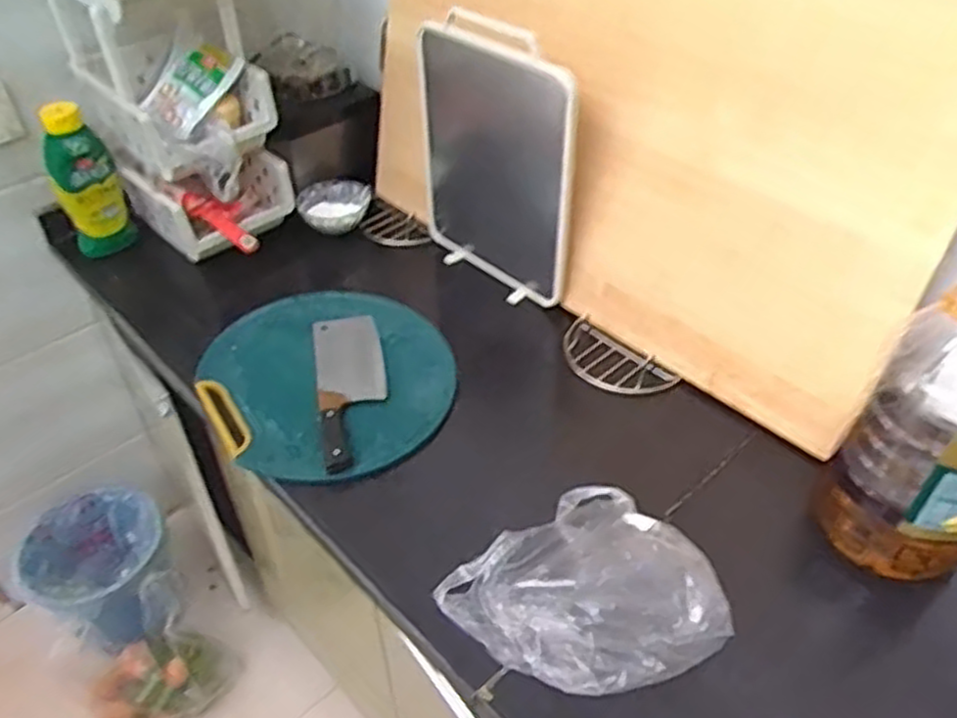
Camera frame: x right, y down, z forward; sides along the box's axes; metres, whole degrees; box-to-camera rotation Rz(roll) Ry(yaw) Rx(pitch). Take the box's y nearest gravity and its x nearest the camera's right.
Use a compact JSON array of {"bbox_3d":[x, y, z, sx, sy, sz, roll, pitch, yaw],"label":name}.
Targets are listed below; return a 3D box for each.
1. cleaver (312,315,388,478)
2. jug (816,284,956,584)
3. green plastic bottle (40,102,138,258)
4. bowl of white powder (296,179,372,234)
[{"bbox_3d":[-0.166,0.029,1.013,0.089,0.017,0.288,-8,43,-8],"label":"cleaver"},{"bbox_3d":[0.444,0.059,0.726,0.153,0.336,0.131,26,49,27],"label":"jug"},{"bbox_3d":[-0.600,-0.271,1.178,0.093,0.238,0.075,-24,47,-23],"label":"green plastic bottle"},{"bbox_3d":[-0.247,-0.261,1.312,0.116,0.050,0.125,0,42,1],"label":"bowl of white powder"}]

